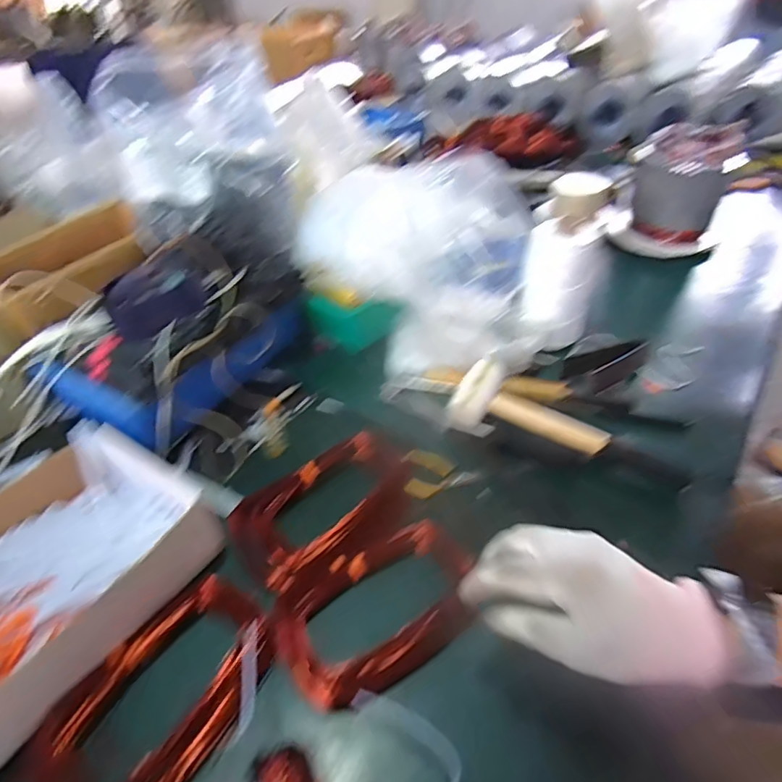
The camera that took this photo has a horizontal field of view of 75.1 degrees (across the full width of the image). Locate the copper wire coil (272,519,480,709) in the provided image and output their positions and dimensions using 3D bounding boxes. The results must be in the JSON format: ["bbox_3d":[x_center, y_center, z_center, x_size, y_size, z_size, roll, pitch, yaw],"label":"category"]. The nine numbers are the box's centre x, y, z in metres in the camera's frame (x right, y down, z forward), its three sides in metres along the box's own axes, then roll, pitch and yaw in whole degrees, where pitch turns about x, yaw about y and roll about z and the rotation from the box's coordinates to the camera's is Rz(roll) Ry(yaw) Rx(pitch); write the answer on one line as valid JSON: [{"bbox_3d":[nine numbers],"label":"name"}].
[{"bbox_3d":[-0.002,0.189,0.453,0.193,0.034,0.110,-20,49,-35],"label":"copper wire coil"}]

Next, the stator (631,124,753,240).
[{"bbox_3d":[0.533,-0.384,0.942,0.167,0.157,0.147,15,45,18],"label":"stator"}]

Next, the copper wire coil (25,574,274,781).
[{"bbox_3d":[-0.177,0.236,0.395,0.118,0.027,0.183,23,48,25],"label":"copper wire coil"}]

